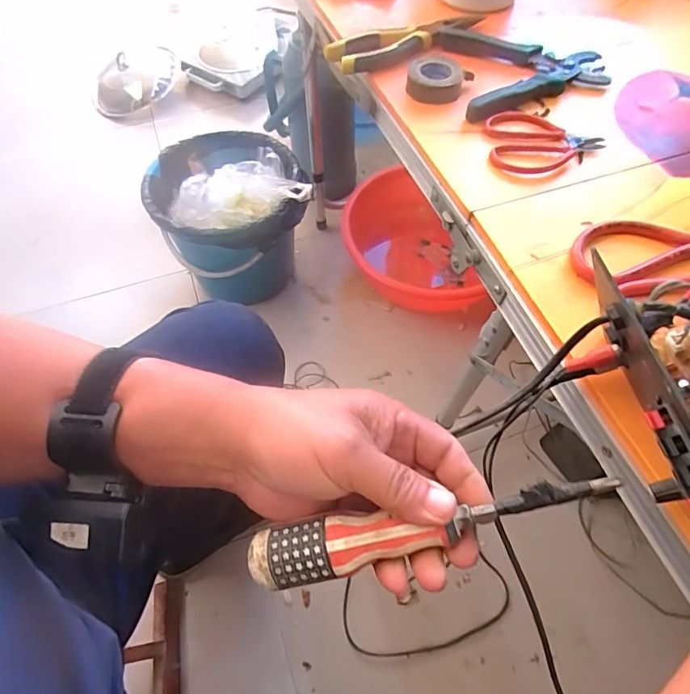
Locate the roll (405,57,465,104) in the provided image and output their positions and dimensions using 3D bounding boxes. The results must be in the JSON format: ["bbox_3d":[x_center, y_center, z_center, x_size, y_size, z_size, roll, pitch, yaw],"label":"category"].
[{"bbox_3d":[0.088,-0.260,0.448,0.052,0.026,0.046,11,61,7],"label":"roll"}]

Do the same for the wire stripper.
[{"bbox_3d":[0.183,-0.274,0.455,0.149,0.019,0.123,-7,60,-3],"label":"wire stripper"}]

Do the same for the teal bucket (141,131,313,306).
[{"bbox_3d":[-0.217,-0.241,0.923,0.271,0.261,0.260,0,60,0],"label":"teal bucket"}]

